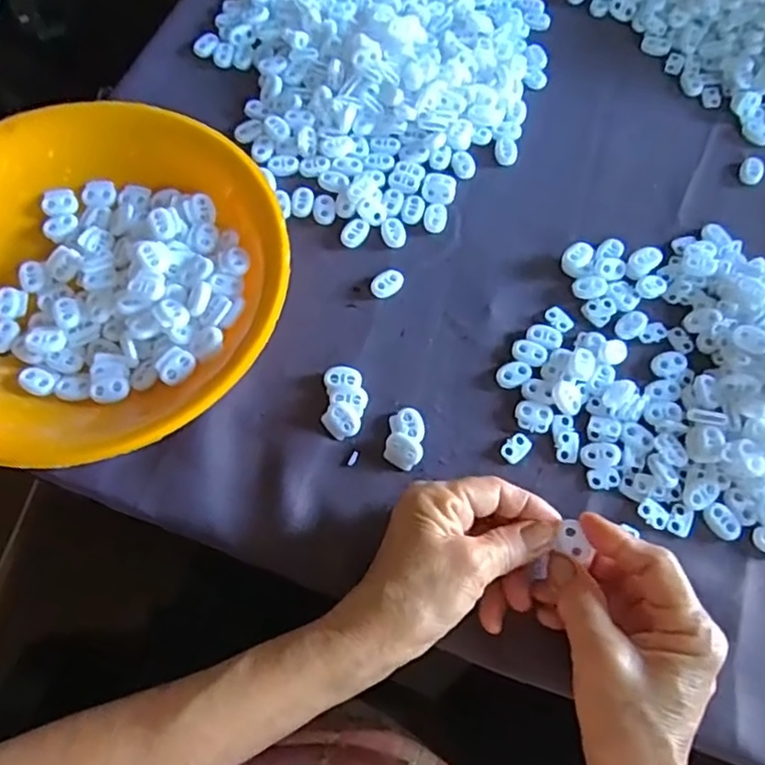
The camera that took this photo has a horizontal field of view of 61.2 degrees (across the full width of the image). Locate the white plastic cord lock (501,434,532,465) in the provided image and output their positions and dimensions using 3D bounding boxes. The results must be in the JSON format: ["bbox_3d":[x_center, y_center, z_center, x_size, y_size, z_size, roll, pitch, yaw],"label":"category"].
[{"bbox_3d":[0.080,0.039,0.387,0.013,0.004,0.019,43,72,15],"label":"white plastic cord lock"}]

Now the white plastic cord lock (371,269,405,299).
[{"bbox_3d":[0.003,-0.066,0.424,0.024,0.006,0.016,-40,74,-17],"label":"white plastic cord lock"}]

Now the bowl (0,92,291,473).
[{"bbox_3d":[-0.184,-0.065,0.388,0.240,0.052,0.222,1,67,-2],"label":"bowl"}]

